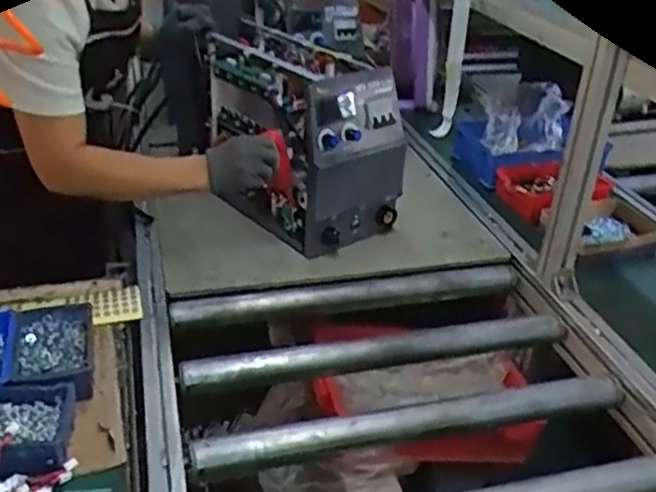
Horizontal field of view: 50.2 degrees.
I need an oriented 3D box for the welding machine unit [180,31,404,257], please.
[{"bbox_3d":[-0.092,-0.214,1.373,0.200,0.306,0.537,-12,26,-33],"label":"welding machine unit"}]

